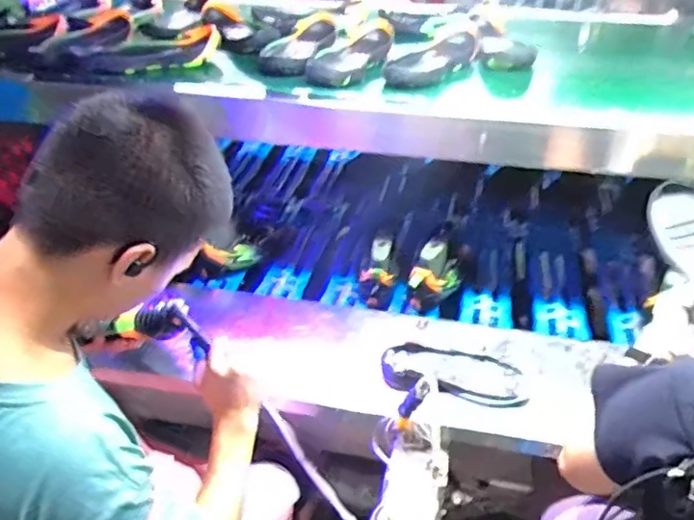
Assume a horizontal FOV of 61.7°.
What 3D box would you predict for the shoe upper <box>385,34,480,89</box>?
[{"bbox_3d":[0.147,-0.362,1.054,0.096,0.042,0.261,25,44,31],"label":"shoe upper"}]

